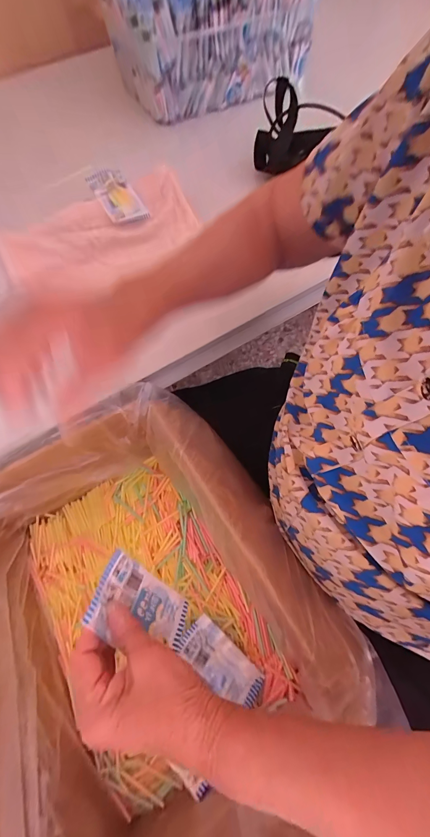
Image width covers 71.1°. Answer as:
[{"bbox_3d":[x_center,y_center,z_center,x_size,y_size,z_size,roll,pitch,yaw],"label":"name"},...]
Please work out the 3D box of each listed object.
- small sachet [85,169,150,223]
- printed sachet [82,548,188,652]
[{"bbox_3d":[-0.163,-0.369,0.502,0.062,0.017,0.099,-30,86,-18],"label":"small sachet"},{"bbox_3d":[-0.069,0.177,0.279,0.009,0.097,0.063,-33,21,29],"label":"printed sachet"}]

